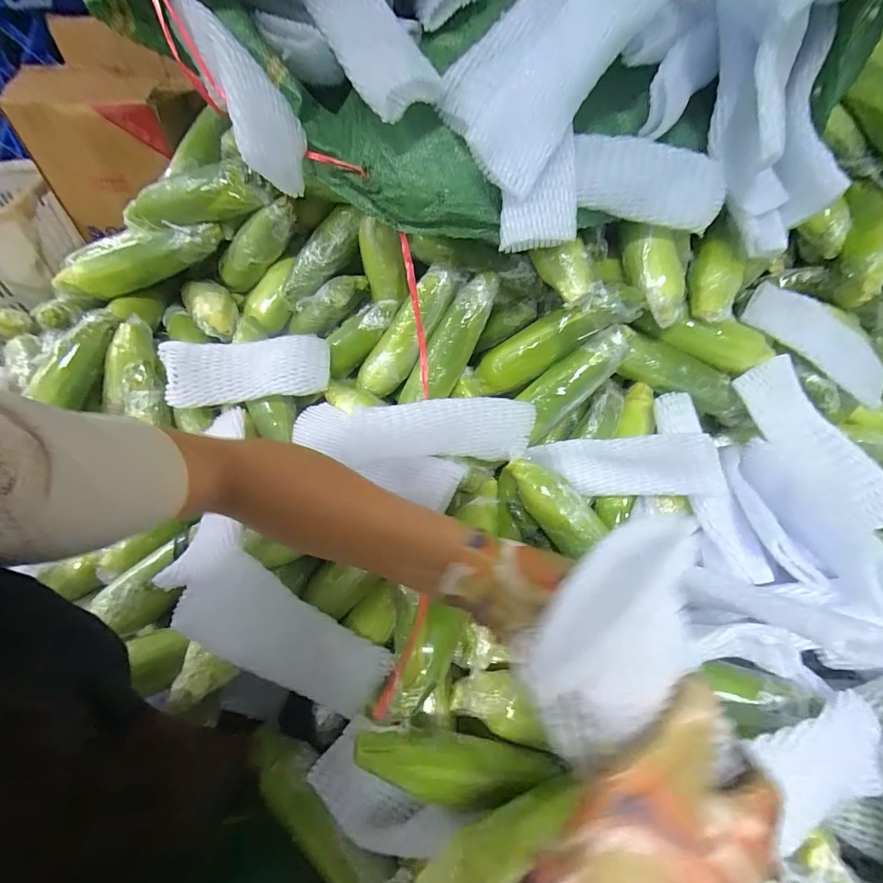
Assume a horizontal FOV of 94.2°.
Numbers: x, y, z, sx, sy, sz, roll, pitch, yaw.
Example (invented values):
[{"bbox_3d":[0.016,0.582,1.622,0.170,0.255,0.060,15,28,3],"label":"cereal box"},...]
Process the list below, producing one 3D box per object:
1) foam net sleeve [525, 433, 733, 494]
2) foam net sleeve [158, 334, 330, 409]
[{"bbox_3d":[0.182,0.025,0.434,0.190,0.068,0.031,0,38,45],"label":"foam net sleeve"},{"bbox_3d":[-0.235,-0.089,0.503,0.189,0.018,0.079,-9,88,-5],"label":"foam net sleeve"}]

